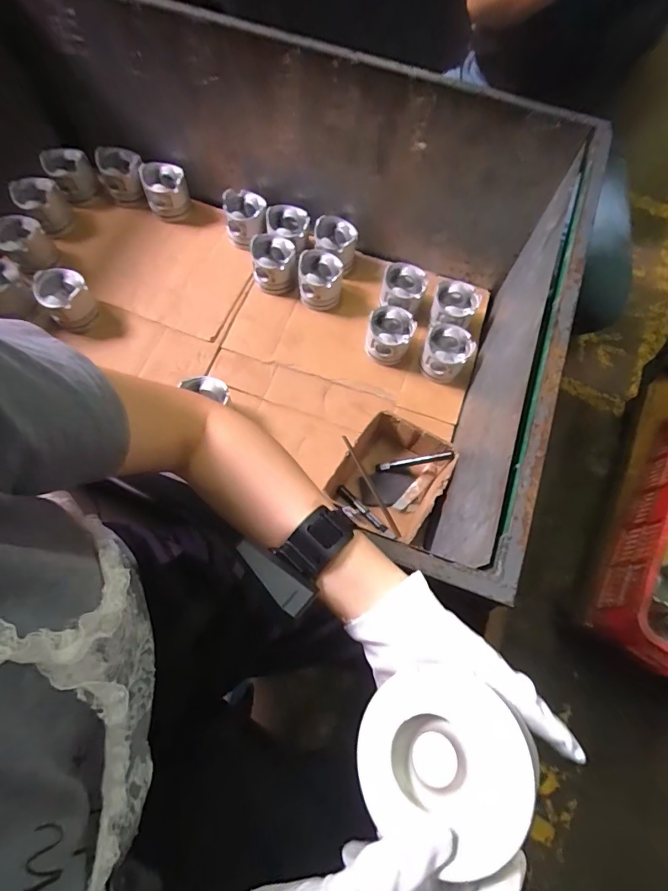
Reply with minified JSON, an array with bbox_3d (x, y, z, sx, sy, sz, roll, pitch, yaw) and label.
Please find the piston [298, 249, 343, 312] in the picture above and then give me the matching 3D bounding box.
[{"bbox_3d":[-0.029,-0.359,0.964,0.090,0.102,0.087,1,70,-3],"label":"piston"}]

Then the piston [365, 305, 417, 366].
[{"bbox_3d":[0.114,-0.228,0.905,0.094,0.066,0.100,1,70,-3],"label":"piston"}]

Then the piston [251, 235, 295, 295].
[{"bbox_3d":[-0.130,-0.393,0.958,0.092,0.099,0.087,-10,71,-7],"label":"piston"}]

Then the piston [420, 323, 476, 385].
[{"bbox_3d":[0.229,-0.187,0.911,0.095,0.087,0.101,1,70,-3],"label":"piston"}]

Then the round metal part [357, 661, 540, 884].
[{"bbox_3d":[0.059,0.168,0.238,0.083,0.039,0.078,0,69,-1],"label":"round metal part"}]

